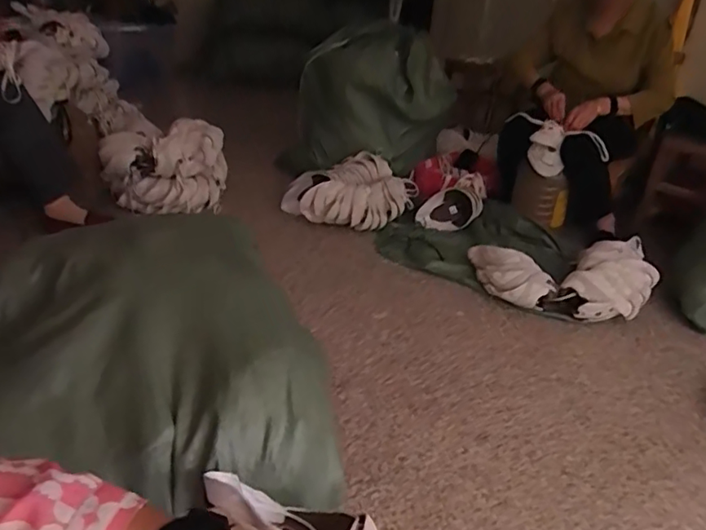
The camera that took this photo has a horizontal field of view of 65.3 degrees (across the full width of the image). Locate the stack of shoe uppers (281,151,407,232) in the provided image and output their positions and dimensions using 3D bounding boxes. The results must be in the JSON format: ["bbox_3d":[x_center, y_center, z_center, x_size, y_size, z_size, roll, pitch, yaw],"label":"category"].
[{"bbox_3d":[0.008,-0.219,1.755,0.388,0.162,0.232,-16,36,-34],"label":"stack of shoe uppers"}]

